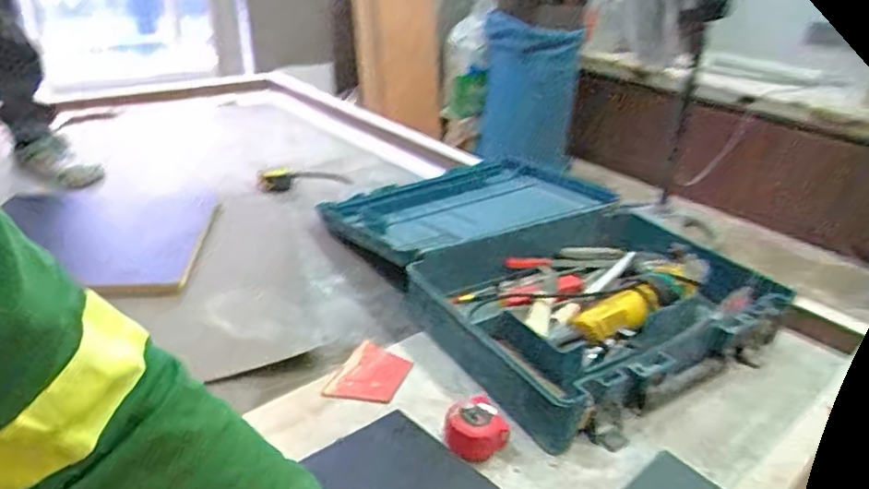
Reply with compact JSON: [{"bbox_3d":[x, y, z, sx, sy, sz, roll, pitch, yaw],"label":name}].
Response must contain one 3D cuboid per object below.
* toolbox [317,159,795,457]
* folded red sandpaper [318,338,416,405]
[{"bbox_3d":[0.171,0.021,1.041,0.523,0.088,0.687,-14,32,-30],"label":"toolbox"},{"bbox_3d":[-0.082,0.170,0.786,0.087,0.013,0.111,14,29,19],"label":"folded red sandpaper"}]

